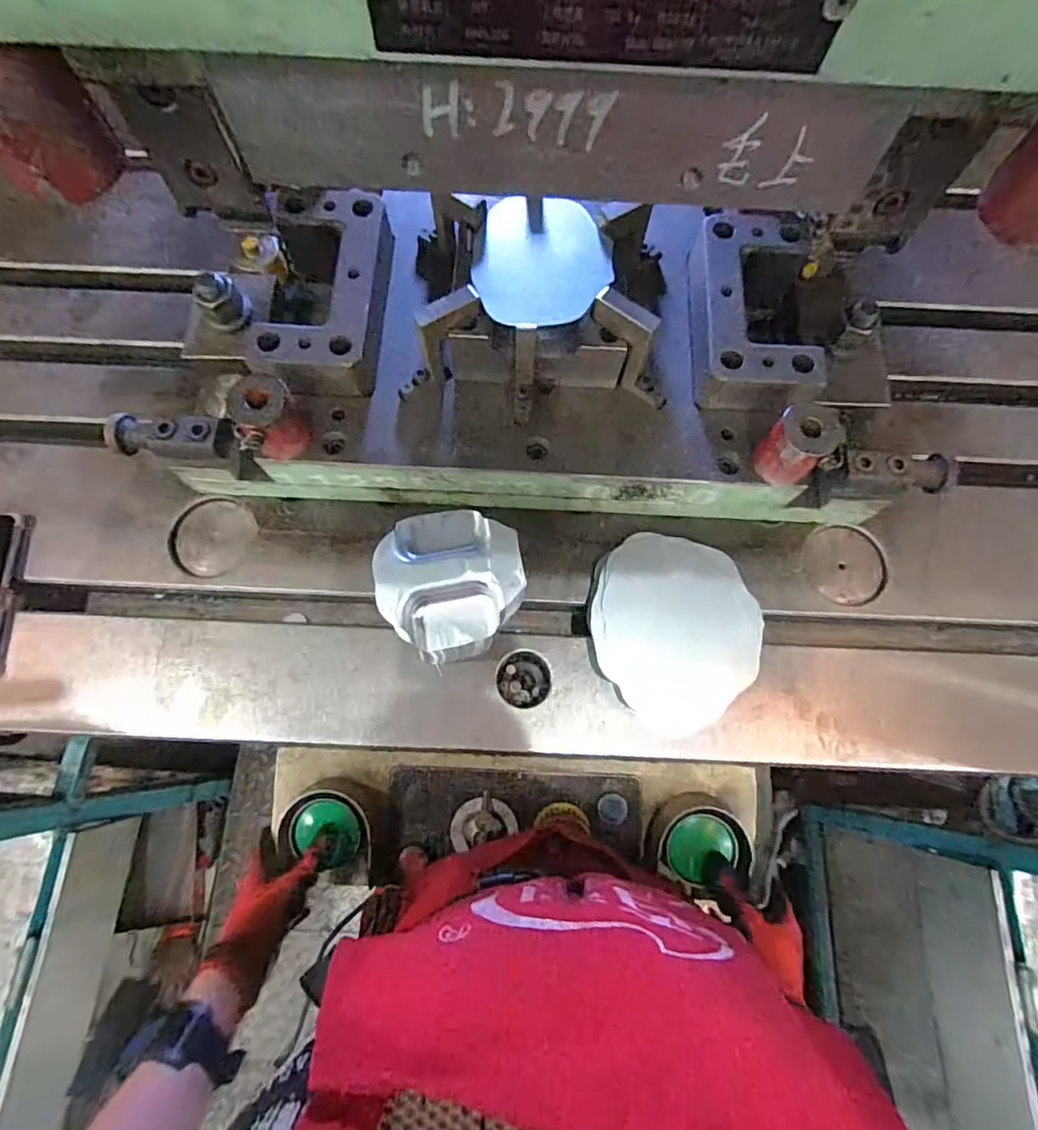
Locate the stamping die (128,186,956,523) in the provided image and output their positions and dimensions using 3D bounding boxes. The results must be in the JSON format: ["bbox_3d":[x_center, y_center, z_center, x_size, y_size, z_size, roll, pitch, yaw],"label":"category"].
[{"bbox_3d":[0.022,-0.215,0.552,0.723,0.165,0.294,3,73,0],"label":"stamping die"}]

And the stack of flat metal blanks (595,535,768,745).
[{"bbox_3d":[0.147,0.059,0.543,0.159,0.042,0.176,-39,77,-11],"label":"stack of flat metal blanks"}]

